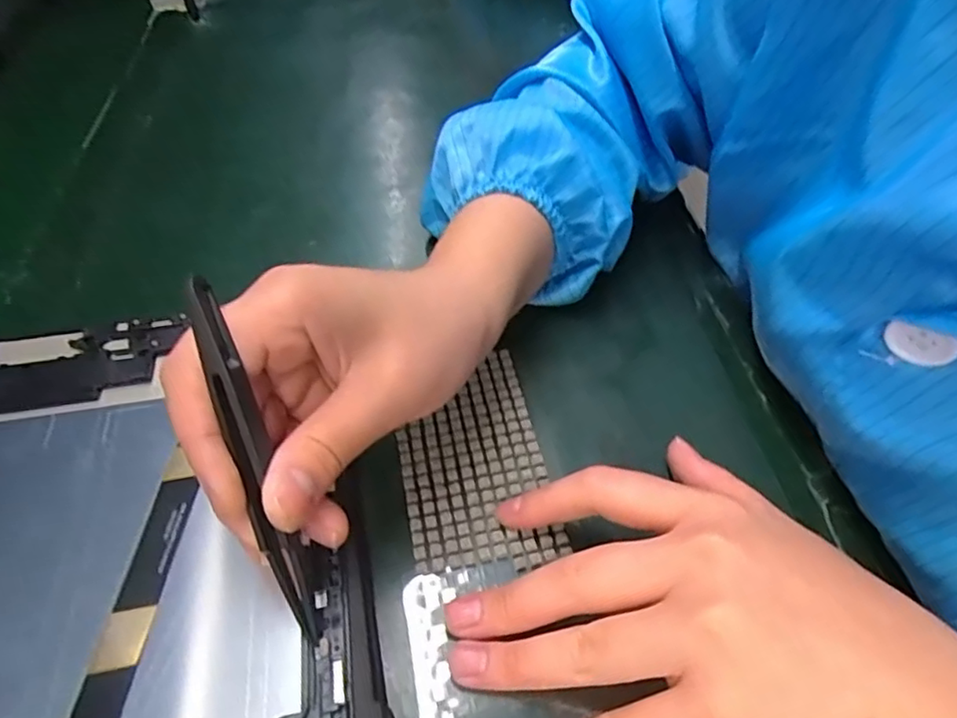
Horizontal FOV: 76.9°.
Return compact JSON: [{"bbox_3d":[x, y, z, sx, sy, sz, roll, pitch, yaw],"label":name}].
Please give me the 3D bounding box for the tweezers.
[{"bbox_3d":[-0.064,0.031,0.172,0.008,0.109,0.015,-14,9,-10],"label":"tweezers"}]

